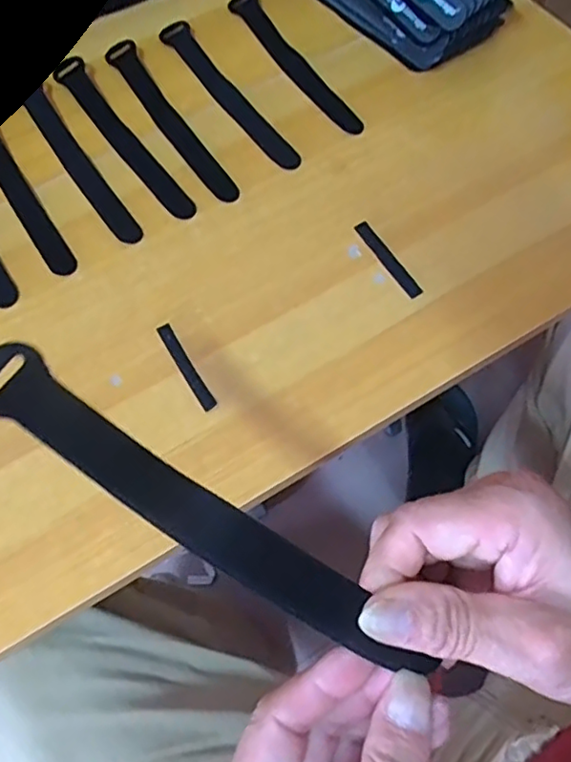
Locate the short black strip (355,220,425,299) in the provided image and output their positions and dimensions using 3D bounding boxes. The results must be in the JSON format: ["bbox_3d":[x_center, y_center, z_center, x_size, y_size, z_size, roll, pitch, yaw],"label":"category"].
[{"bbox_3d":[0.069,-0.084,0.416,0.011,0.004,0.069,-29,67,-10],"label":"short black strip"}]

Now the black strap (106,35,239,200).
[{"bbox_3d":[-0.088,-0.205,0.474,0.022,0.012,0.186,-32,68,-12],"label":"black strap"}]

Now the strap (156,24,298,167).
[{"bbox_3d":[-0.046,-0.229,0.487,0.023,0.006,0.189,-31,68,-11],"label":"strap"}]

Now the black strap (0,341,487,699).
[{"bbox_3d":[-0.022,0.052,0.216,0.208,0.009,0.022,34,71,1],"label":"black strap"}]

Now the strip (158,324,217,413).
[{"bbox_3d":[-0.064,-0.010,0.390,0.010,0.004,0.068,-29,67,-10],"label":"strip"}]

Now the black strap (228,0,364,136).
[{"bbox_3d":[0.005,-0.262,0.498,0.025,0.004,0.185,-27,67,-9],"label":"black strap"}]

